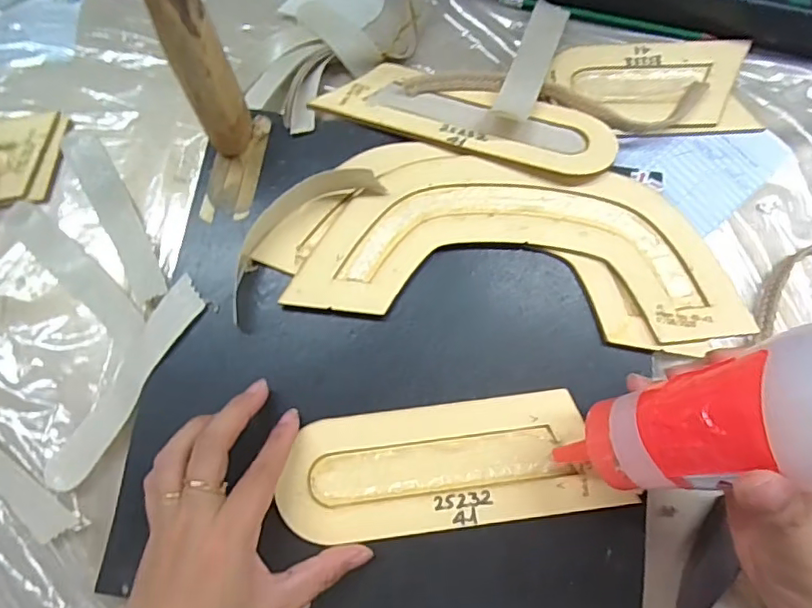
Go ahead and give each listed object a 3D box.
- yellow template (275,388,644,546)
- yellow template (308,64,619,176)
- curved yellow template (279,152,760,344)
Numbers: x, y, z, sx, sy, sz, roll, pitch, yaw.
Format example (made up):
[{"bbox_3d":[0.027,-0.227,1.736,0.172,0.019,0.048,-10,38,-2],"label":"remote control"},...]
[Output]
[{"bbox_3d":[0.024,0.094,0.334,0.186,0.006,0.069,-6,76,-2],"label":"yellow template"},{"bbox_3d":[0.044,-0.128,0.390,0.193,0.008,0.060,18,60,8],"label":"yellow template"},{"bbox_3d":[0.072,-0.039,0.361,0.269,0.006,0.107,5,75,1],"label":"curved yellow template"}]

